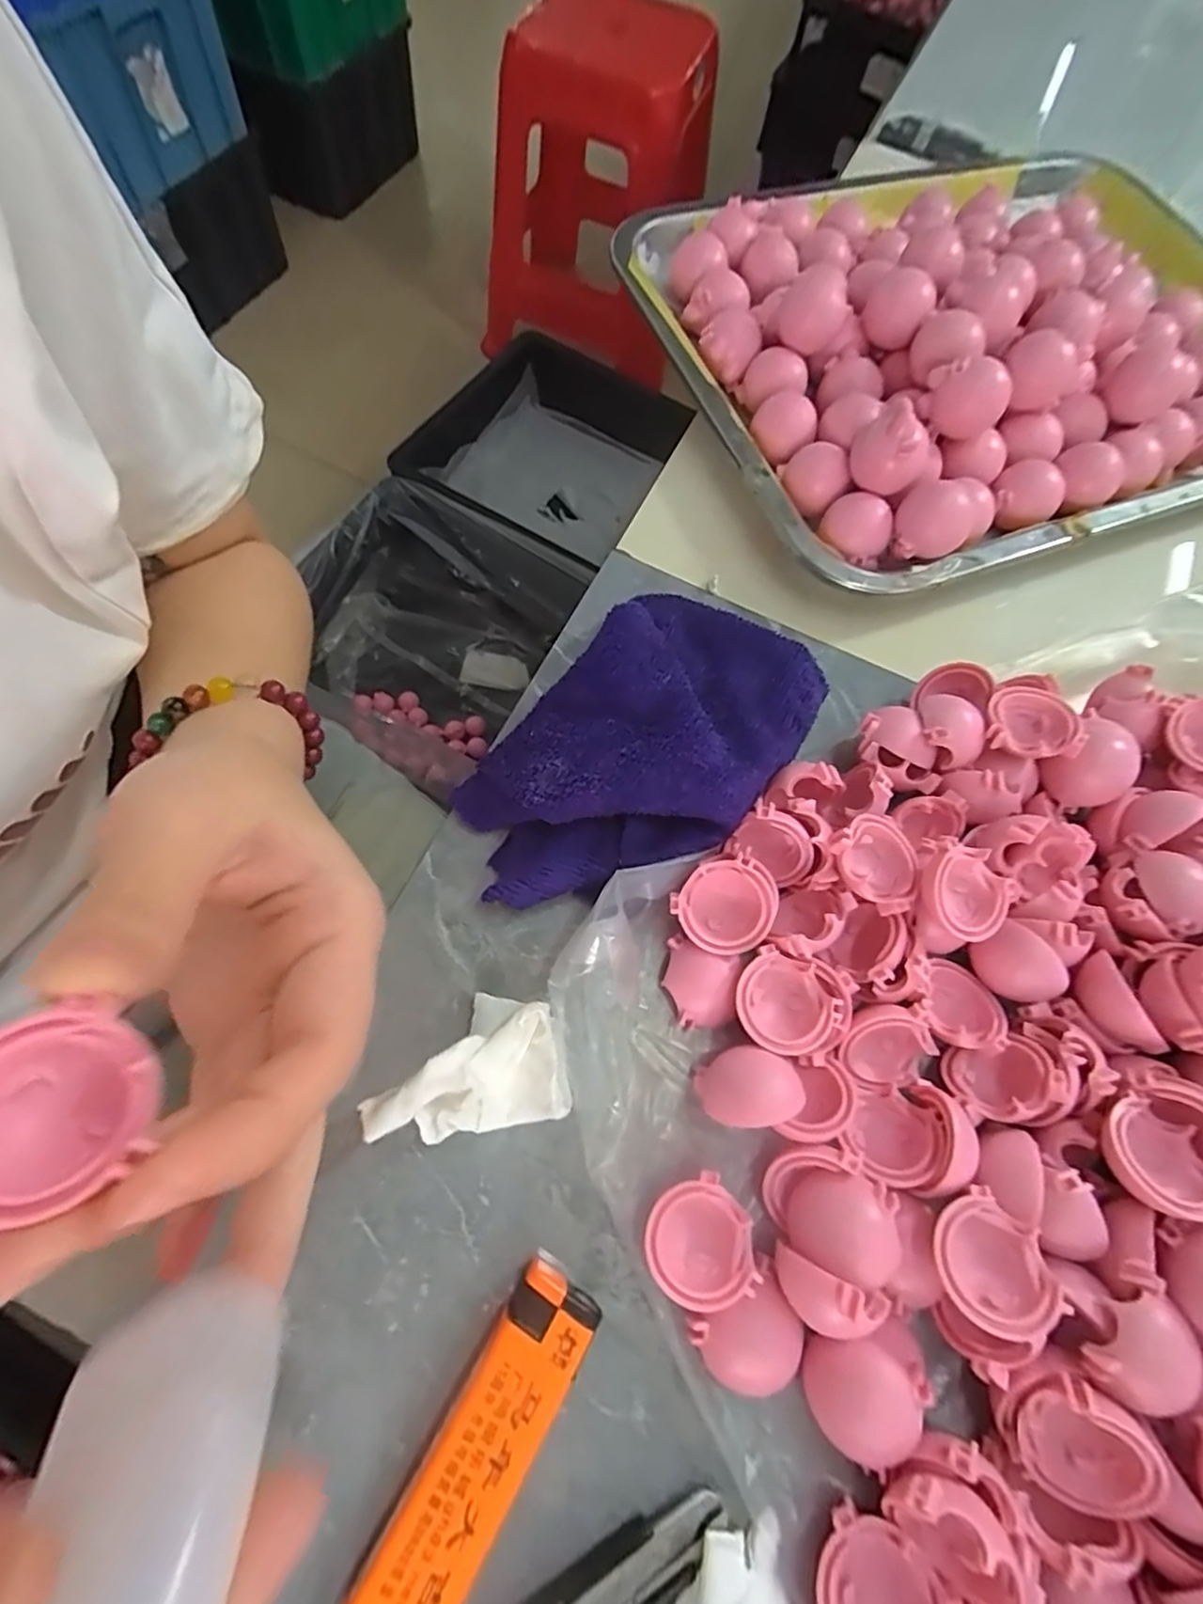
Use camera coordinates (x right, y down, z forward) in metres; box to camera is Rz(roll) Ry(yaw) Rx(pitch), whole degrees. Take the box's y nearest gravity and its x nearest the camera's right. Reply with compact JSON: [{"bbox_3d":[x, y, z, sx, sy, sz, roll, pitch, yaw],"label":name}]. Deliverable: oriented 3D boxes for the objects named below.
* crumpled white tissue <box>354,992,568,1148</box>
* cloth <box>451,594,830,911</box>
[{"bbox_3d":[-0.040,0.078,0.187,0.053,0.021,0.037,-8,69,-8],"label":"crumpled white tissue"},{"bbox_3d":[0.017,-0.020,0.223,0.079,0.030,0.138,42,71,12],"label":"cloth"}]

